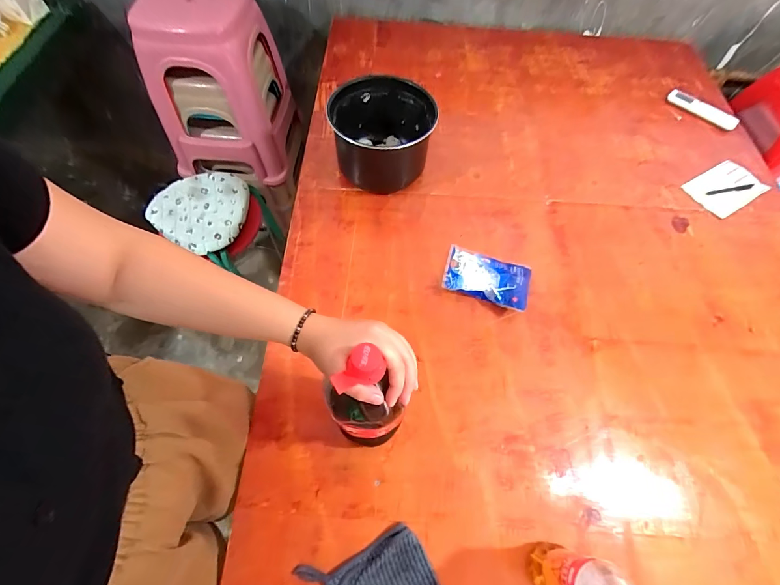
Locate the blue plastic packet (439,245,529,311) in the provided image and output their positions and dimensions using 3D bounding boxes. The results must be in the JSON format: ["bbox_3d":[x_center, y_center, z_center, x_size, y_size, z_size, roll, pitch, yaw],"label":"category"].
[{"bbox_3d":[0.203,-0.035,0.764,0.174,0.031,0.115,17,63,7],"label":"blue plastic packet"}]

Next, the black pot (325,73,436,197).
[{"bbox_3d":[-0.017,-0.342,0.808,0.208,0.153,0.197,1,62,-1],"label":"black pot"}]

